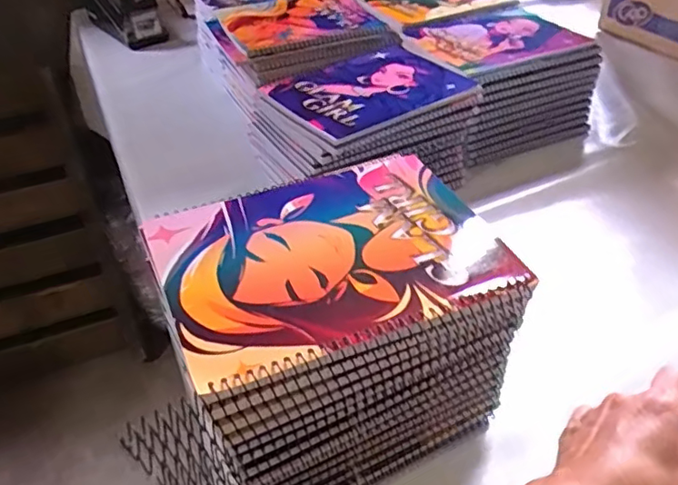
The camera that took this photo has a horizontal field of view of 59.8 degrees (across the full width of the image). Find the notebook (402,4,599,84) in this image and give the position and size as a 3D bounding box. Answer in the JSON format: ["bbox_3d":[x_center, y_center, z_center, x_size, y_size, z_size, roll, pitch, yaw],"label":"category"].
[{"bbox_3d":[0.200,-0.259,0.748,0.204,0.016,0.160,-22,44,-22],"label":"notebook"}]

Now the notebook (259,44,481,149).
[{"bbox_3d":[0.034,-0.171,0.648,0.202,0.014,0.153,-25,45,-24],"label":"notebook"}]

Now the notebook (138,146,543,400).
[{"bbox_3d":[-0.006,0.004,0.357,0.194,0.011,0.142,-18,42,-17],"label":"notebook"}]

